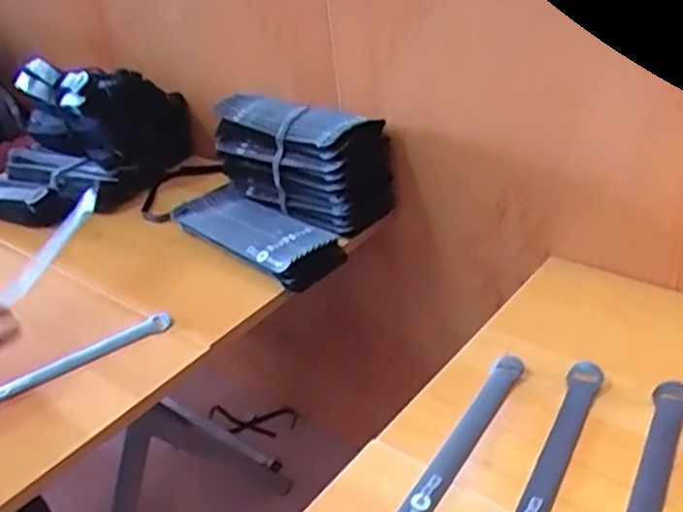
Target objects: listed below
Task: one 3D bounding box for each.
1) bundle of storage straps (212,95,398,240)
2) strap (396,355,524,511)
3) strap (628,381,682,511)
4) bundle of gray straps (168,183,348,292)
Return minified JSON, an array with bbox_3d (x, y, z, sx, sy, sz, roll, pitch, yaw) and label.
[{"bbox_3d":[-0.048,-0.114,0.795,0.204,0.115,0.095,23,43,39],"label":"bundle of storage straps"},{"bbox_3d":[0.085,0.136,0.488,0.021,0.008,0.193,16,39,32],"label":"strap"},{"bbox_3d":[0.201,0.149,0.443,0.023,0.008,0.193,14,38,30],"label":"strap"},{"bbox_3d":[-0.102,-0.032,0.763,0.093,0.040,0.229,-30,38,-31],"label":"bundle of gray straps"}]

